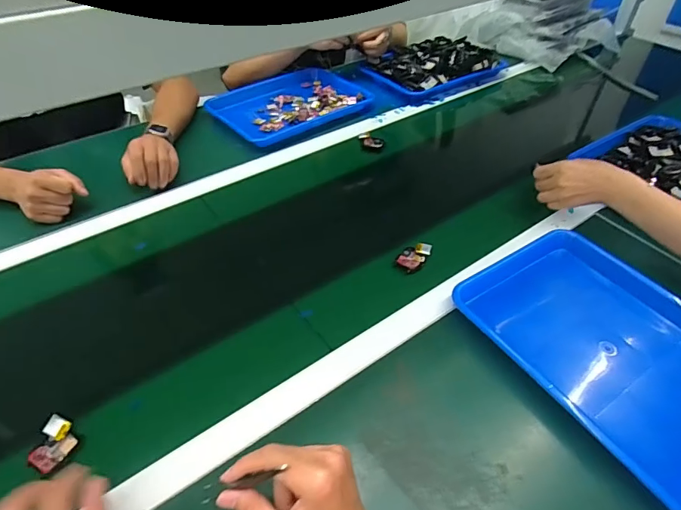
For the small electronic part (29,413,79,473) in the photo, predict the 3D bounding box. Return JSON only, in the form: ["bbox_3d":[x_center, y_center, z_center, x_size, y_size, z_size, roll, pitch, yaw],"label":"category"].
[{"bbox_3d":[-0.295,0.196,0.445,0.035,0.019,0.049,12,45,12],"label":"small electronic part"}]

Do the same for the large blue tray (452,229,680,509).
[{"bbox_3d":[0.334,0.121,0.537,0.248,0.078,0.321,-24,55,-21],"label":"large blue tray"}]

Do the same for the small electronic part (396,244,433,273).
[{"bbox_3d":[0.110,0.001,0.644,0.036,0.013,0.054,28,50,26],"label":"small electronic part"}]

